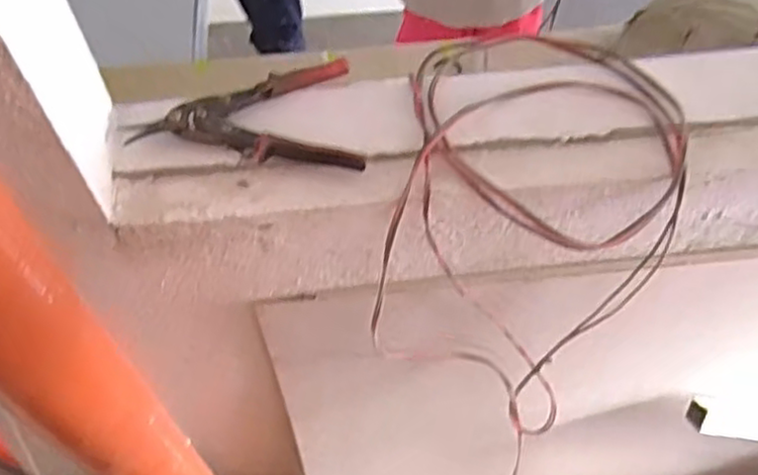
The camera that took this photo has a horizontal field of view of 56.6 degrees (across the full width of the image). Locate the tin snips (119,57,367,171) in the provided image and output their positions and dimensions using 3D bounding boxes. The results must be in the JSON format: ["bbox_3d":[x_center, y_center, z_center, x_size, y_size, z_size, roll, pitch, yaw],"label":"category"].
[{"bbox_3d":[-0.122,-0.136,0.698,0.223,0.032,0.141,5,57,4],"label":"tin snips"}]

